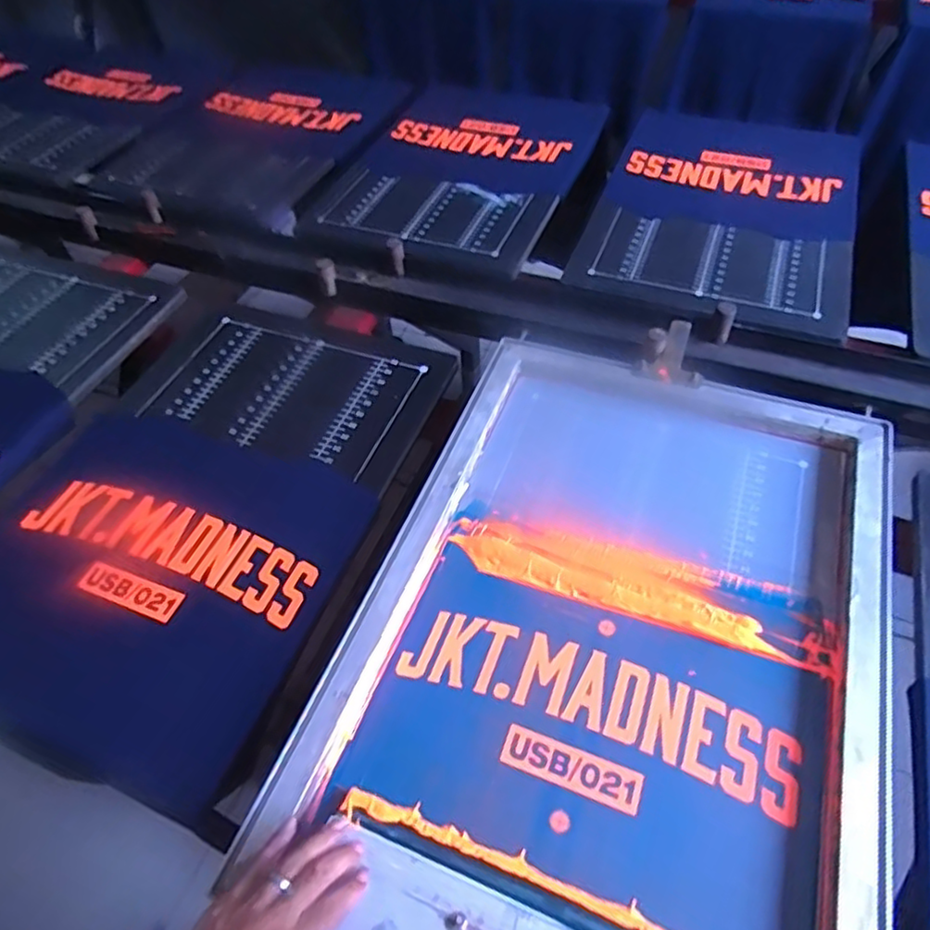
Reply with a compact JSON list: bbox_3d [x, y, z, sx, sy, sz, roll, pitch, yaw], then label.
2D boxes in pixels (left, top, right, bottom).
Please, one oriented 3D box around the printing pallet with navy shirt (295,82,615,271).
[{"bbox_3d":[-0.012,-0.543,1.186,0.419,0.050,0.629,15,56,14],"label":"printing pallet with navy shirt"}]

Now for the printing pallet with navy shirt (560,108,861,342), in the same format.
[{"bbox_3d":[0.421,-0.421,1.040,0.383,0.021,0.538,16,57,15],"label":"printing pallet with navy shirt"}]

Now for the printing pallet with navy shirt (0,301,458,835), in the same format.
[{"bbox_3d":[-0.305,0.034,0.763,0.407,0.034,0.599,16,56,15],"label":"printing pallet with navy shirt"}]

